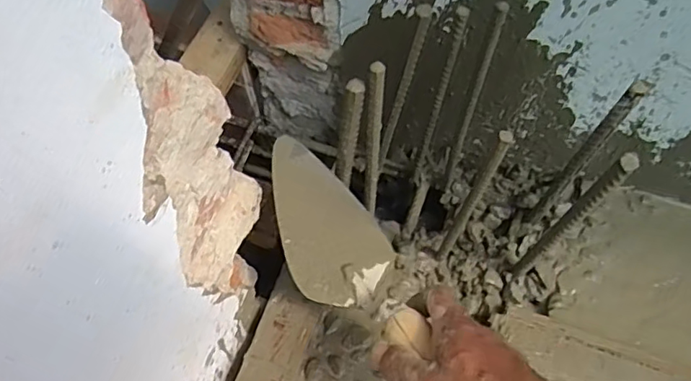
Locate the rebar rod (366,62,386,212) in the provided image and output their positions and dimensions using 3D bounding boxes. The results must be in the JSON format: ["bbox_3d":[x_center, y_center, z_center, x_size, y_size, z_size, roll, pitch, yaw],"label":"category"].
[{"bbox_3d":[0.024,-0.032,0.487,0.011,0.216,0.010,8,63,5],"label":"rebar rod"}]

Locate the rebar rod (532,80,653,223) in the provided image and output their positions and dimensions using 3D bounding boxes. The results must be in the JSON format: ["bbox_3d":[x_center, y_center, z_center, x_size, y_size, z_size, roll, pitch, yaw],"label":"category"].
[{"bbox_3d":[0.206,-0.020,0.517,0.020,0.230,0.016,31,67,15],"label":"rebar rod"}]

